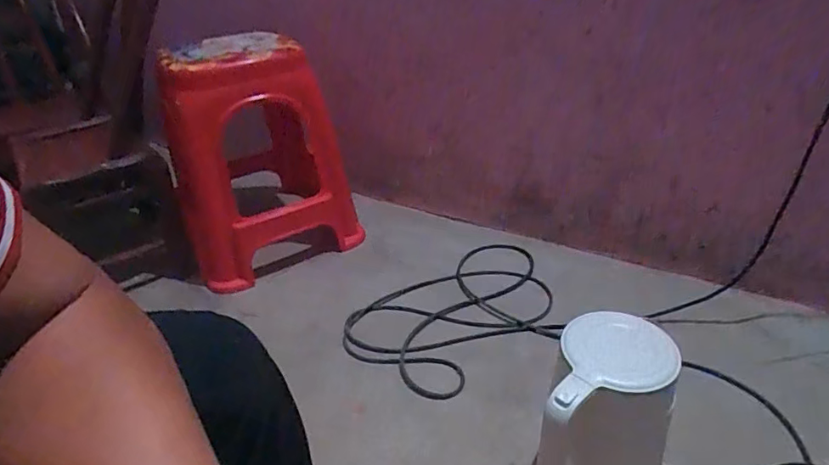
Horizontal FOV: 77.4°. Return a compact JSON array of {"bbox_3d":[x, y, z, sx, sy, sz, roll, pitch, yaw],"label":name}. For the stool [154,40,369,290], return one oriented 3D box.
[{"bbox_3d":[-0.374,-0.195,1.218,0.366,0.495,0.383,-18,34,-23],"label":"stool"}]

